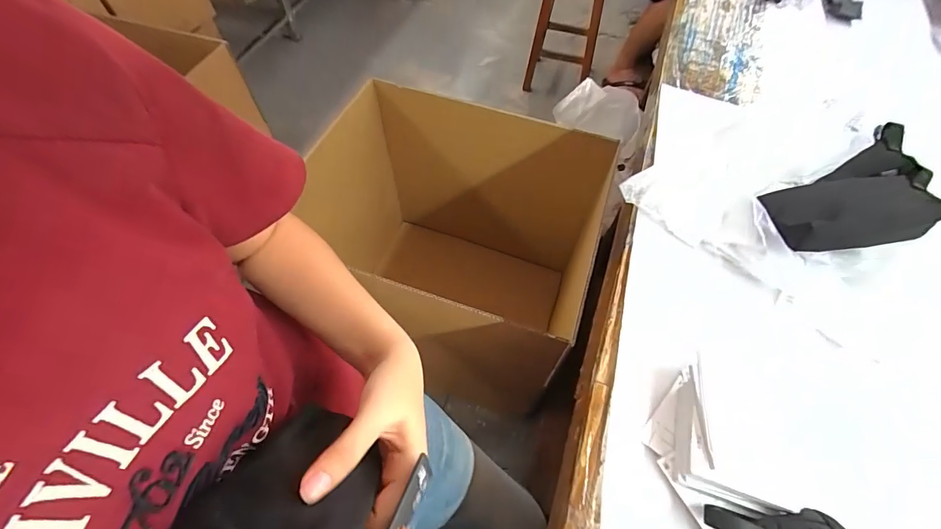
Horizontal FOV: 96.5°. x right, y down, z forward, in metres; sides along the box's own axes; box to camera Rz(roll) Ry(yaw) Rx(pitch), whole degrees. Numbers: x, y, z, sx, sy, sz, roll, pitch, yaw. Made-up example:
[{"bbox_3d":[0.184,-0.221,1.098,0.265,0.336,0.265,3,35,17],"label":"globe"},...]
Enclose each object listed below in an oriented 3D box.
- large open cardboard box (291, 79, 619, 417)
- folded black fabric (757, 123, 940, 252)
[{"bbox_3d":[-0.042,-0.014,1.036,0.619,0.531,0.493,19,60,10],"label":"large open cardboard box"},{"bbox_3d":[0.496,-0.089,0.517,0.270,0.044,0.126,-25,62,-16],"label":"folded black fabric"}]

